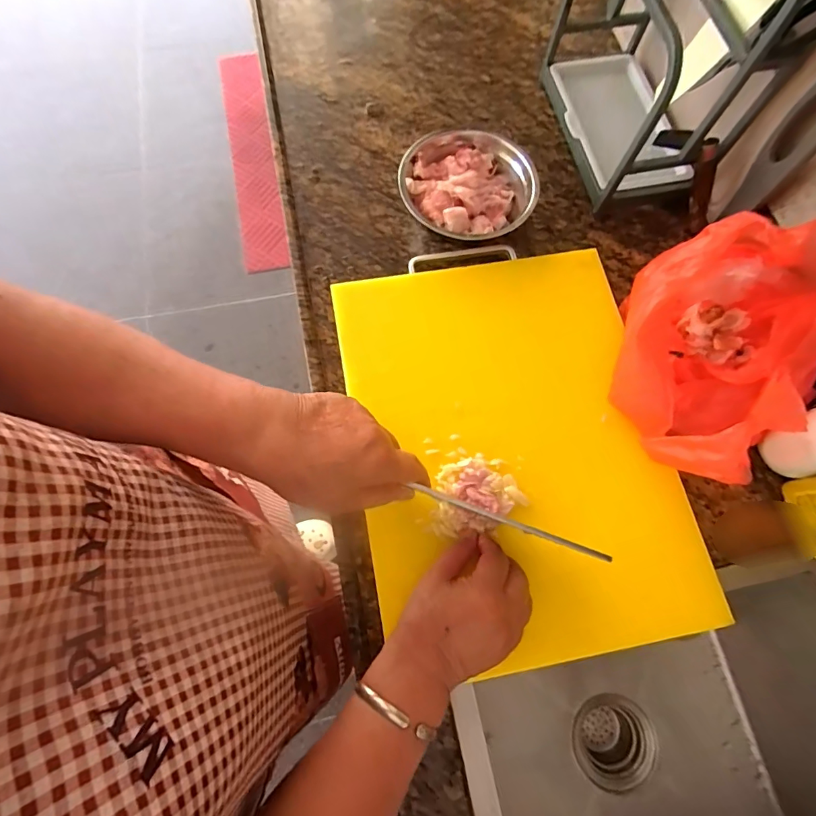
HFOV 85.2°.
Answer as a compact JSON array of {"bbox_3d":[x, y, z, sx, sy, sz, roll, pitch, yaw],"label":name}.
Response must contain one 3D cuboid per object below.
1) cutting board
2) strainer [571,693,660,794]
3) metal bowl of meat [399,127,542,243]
[{"bbox_3d":[0.112,0.031,0.491,0.332,0.028,0.441,-9,73,-5],"label":"cutting board"},{"bbox_3d":[0.280,0.467,0.636,0.110,0.088,0.108,1,72,-2],"label":"strainer"},{"bbox_3d":[0.079,-0.306,0.611,0.196,0.051,0.187,1,72,-2],"label":"metal bowl of meat"}]

